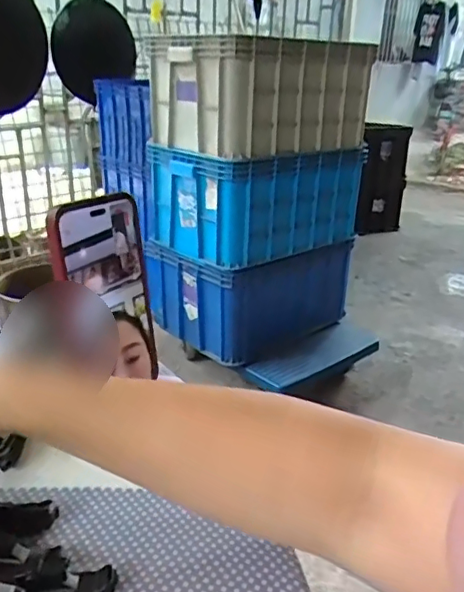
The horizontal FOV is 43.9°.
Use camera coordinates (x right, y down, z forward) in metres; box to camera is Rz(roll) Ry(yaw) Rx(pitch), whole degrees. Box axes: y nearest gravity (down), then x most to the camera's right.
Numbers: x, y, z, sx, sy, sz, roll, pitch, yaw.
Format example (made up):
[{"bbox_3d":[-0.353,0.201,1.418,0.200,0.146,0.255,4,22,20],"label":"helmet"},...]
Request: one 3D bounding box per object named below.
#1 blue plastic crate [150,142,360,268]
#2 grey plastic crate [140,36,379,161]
[{"bbox_3d":[0.087,-0.332,1.827,0.604,0.291,0.429,-19,32,-39],"label":"blue plastic crate"},{"bbox_3d":[0.105,-0.651,1.833,0.649,0.311,0.442,-19,32,-39],"label":"grey plastic crate"}]

